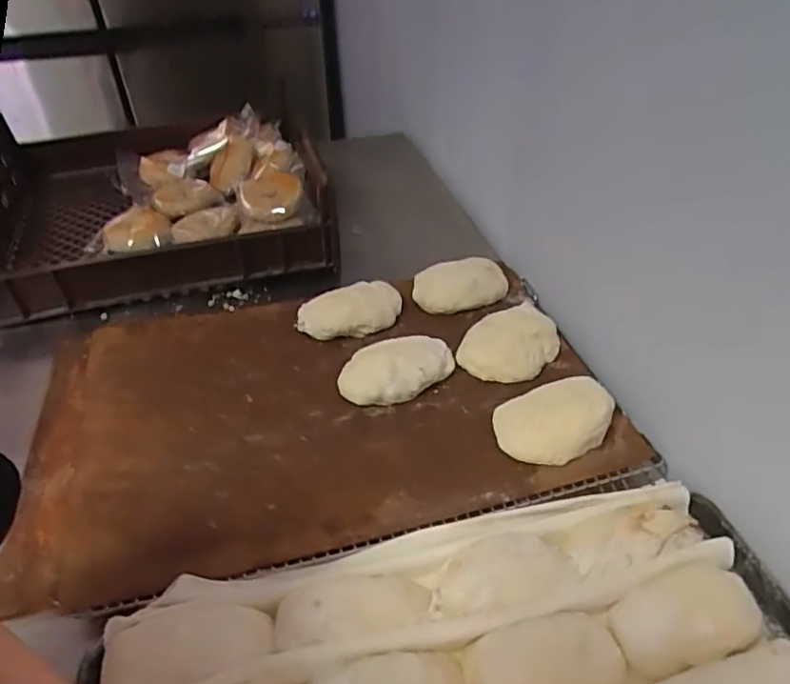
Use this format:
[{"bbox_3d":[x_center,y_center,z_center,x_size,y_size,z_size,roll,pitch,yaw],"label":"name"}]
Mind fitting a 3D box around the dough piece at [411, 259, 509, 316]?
[{"bbox_3d":[0.095,-0.081,0.854,0.137,0.049,0.082,-8,42,-8],"label":"dough piece"}]

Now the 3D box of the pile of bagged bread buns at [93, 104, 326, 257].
[{"bbox_3d":[-0.328,-0.268,0.996,0.343,0.083,0.367,-12,43,-12],"label":"pile of bagged bread buns"}]

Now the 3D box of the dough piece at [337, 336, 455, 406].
[{"bbox_3d":[0.001,0.035,0.737,0.141,0.047,0.078,-11,42,-11],"label":"dough piece"}]

